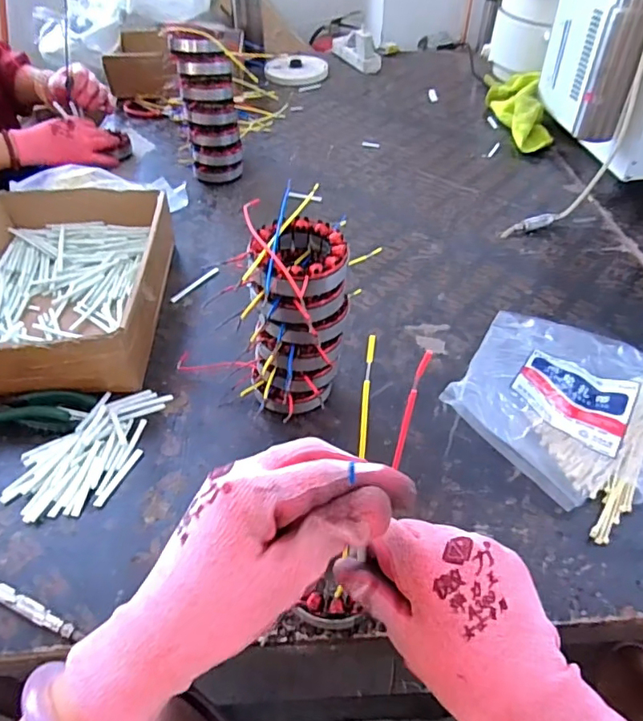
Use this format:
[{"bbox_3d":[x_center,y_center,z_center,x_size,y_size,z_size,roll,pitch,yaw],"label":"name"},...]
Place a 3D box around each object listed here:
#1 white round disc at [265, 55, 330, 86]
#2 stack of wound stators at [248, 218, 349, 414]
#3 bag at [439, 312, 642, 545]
[{"bbox_3d":[-0.062,-0.739,1.327,0.155,0.027,0.155,0,46,0],"label":"white round disc"},{"bbox_3d":[-0.025,-0.028,0.515,0.093,0.199,0.105,6,46,6],"label":"stack of wound stators"},{"bbox_3d":[0.256,0.029,0.552,0.203,0.068,0.264,25,51,23],"label":"bag"}]

